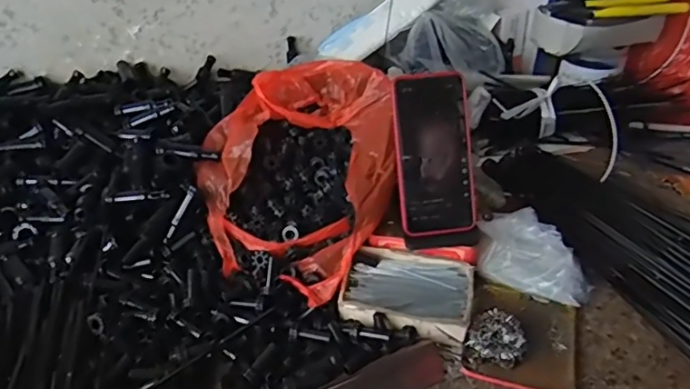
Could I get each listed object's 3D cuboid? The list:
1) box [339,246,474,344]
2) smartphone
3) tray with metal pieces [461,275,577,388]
[{"bbox_3d":[0.063,0.094,0.572,0.123,0.026,0.095,7,40,9],"label":"box"},{"bbox_3d":[0.092,-0.042,0.584,0.079,0.162,0.016,-8,5,-9],"label":"smartphone"},{"bbox_3d":[0.173,0.138,0.555,0.100,0.028,0.117,12,41,14],"label":"tray with metal pieces"}]

